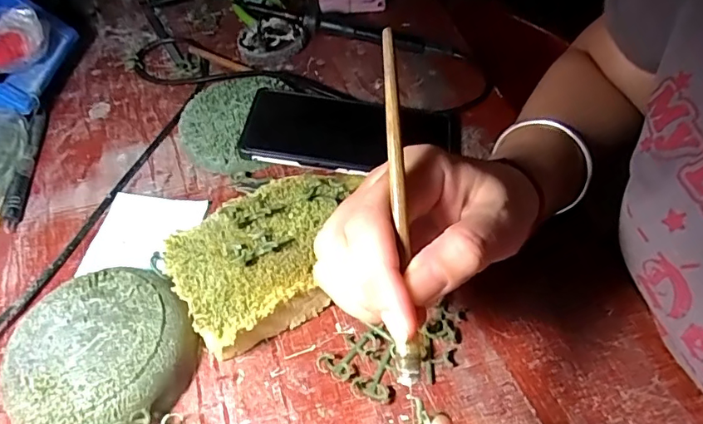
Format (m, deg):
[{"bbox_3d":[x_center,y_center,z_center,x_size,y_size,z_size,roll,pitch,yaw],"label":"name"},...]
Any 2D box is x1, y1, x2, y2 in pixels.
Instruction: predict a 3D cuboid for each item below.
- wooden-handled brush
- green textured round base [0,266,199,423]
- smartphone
[{"bbox_3d":[0.019,-0.003,0.202,0.009,0.005,0.142,-3,85,3],"label":"wooden-handled brush"},{"bbox_3d":[-0.145,0.084,0.302,0.099,0.037,0.095,-3,50,3],"label":"green textured round base"},{"bbox_3d":[-0.002,-0.065,0.410,0.161,0.010,0.086,10,50,-1],"label":"smartphone"}]

